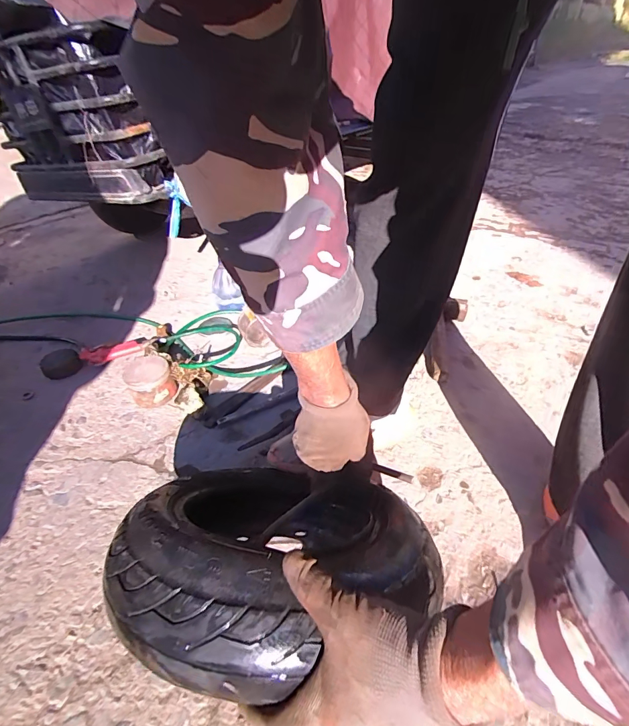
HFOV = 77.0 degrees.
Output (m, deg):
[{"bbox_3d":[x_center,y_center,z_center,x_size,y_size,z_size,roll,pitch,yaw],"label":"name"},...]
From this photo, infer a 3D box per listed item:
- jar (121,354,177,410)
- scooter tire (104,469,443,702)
[{"bbox_3d":[-0.320,0.035,0.767,0.080,0.070,0.083,-1,39,0],"label":"jar"},{"bbox_3d":[-0.038,0.179,0.396,0.280,0.074,0.281,6,3,40],"label":"scooter tire"}]

